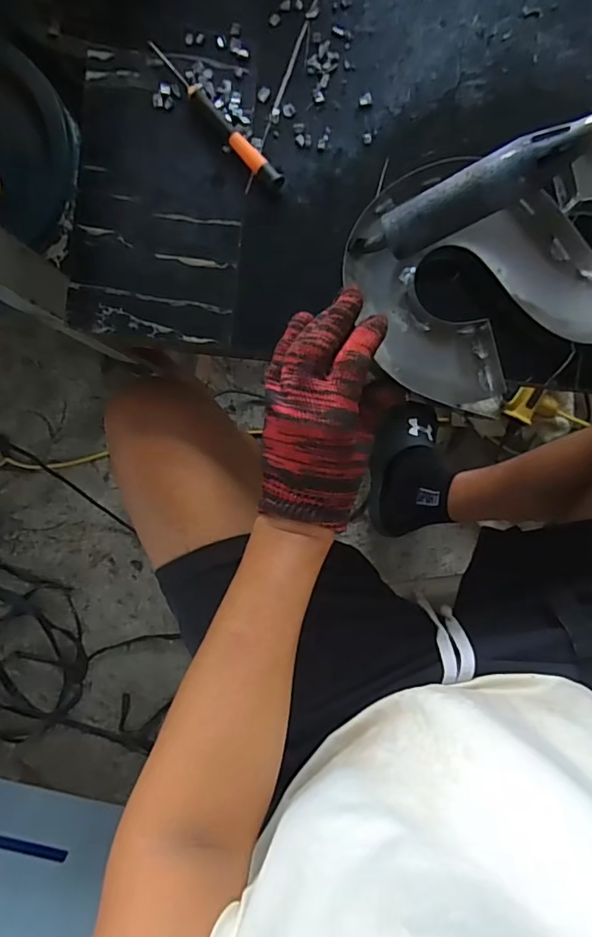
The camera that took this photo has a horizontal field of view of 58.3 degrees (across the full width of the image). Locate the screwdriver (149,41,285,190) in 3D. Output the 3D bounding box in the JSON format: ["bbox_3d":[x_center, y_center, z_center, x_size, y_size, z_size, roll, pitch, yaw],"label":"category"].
[{"bbox_3d":[-0.059,-0.260,0.390,0.015,0.014,0.138,-42,92,1],"label":"screwdriver"}]

